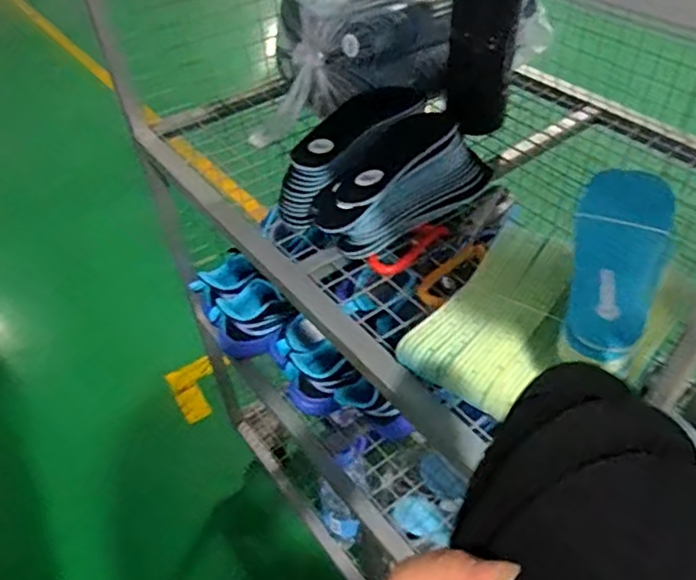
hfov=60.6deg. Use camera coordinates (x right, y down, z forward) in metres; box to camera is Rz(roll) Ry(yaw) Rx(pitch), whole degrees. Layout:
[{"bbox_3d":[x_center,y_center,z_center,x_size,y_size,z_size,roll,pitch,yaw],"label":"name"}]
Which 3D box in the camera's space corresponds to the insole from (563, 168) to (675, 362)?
[{"bbox_3d":[0.195,-0.030,0.431,0.058,0.027,0.166,13,61,16],"label":"insole"}]

